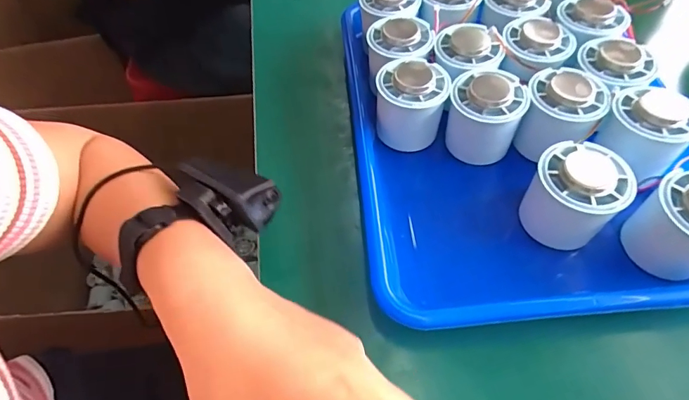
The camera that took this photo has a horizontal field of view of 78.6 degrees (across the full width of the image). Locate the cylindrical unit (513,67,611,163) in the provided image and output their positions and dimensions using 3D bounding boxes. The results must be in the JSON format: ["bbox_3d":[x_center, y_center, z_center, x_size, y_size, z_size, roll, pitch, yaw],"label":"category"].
[{"bbox_3d":[0.161,-0.066,0.316,0.051,0.049,0.054,-1,55,1],"label":"cylindrical unit"}]

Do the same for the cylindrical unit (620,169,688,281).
[{"bbox_3d":[0.213,0.017,0.261,0.052,0.060,0.052,-1,55,1],"label":"cylindrical unit"}]

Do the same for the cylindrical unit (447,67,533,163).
[{"bbox_3d":[0.108,-0.066,0.324,0.052,0.059,0.051,-1,55,1],"label":"cylindrical unit"}]

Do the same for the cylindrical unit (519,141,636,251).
[{"bbox_3d":[0.148,0.001,0.280,0.051,0.058,0.055,-1,55,1],"label":"cylindrical unit"}]

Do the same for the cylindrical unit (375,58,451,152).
[{"bbox_3d":[0.052,-0.076,0.333,0.052,0.054,0.052,-1,55,1],"label":"cylindrical unit"}]

